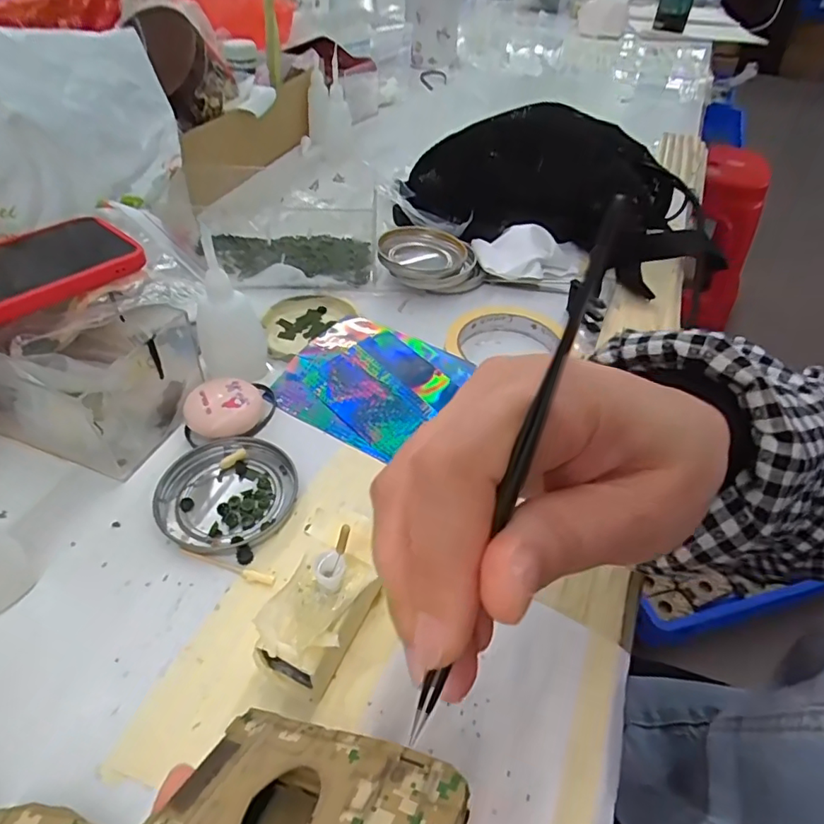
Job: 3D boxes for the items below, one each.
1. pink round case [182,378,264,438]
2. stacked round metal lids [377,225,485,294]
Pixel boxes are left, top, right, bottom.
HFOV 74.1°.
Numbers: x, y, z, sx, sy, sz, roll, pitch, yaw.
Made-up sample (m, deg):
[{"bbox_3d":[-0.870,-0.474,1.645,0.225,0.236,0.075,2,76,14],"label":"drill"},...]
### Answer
[{"bbox_3d":[-0.123,-0.002,0.359,0.046,0.023,0.040,0,46,-4],"label":"pink round case"},{"bbox_3d":[0.016,-0.136,0.495,0.093,0.029,0.084,5,46,1],"label":"stacked round metal lids"}]

